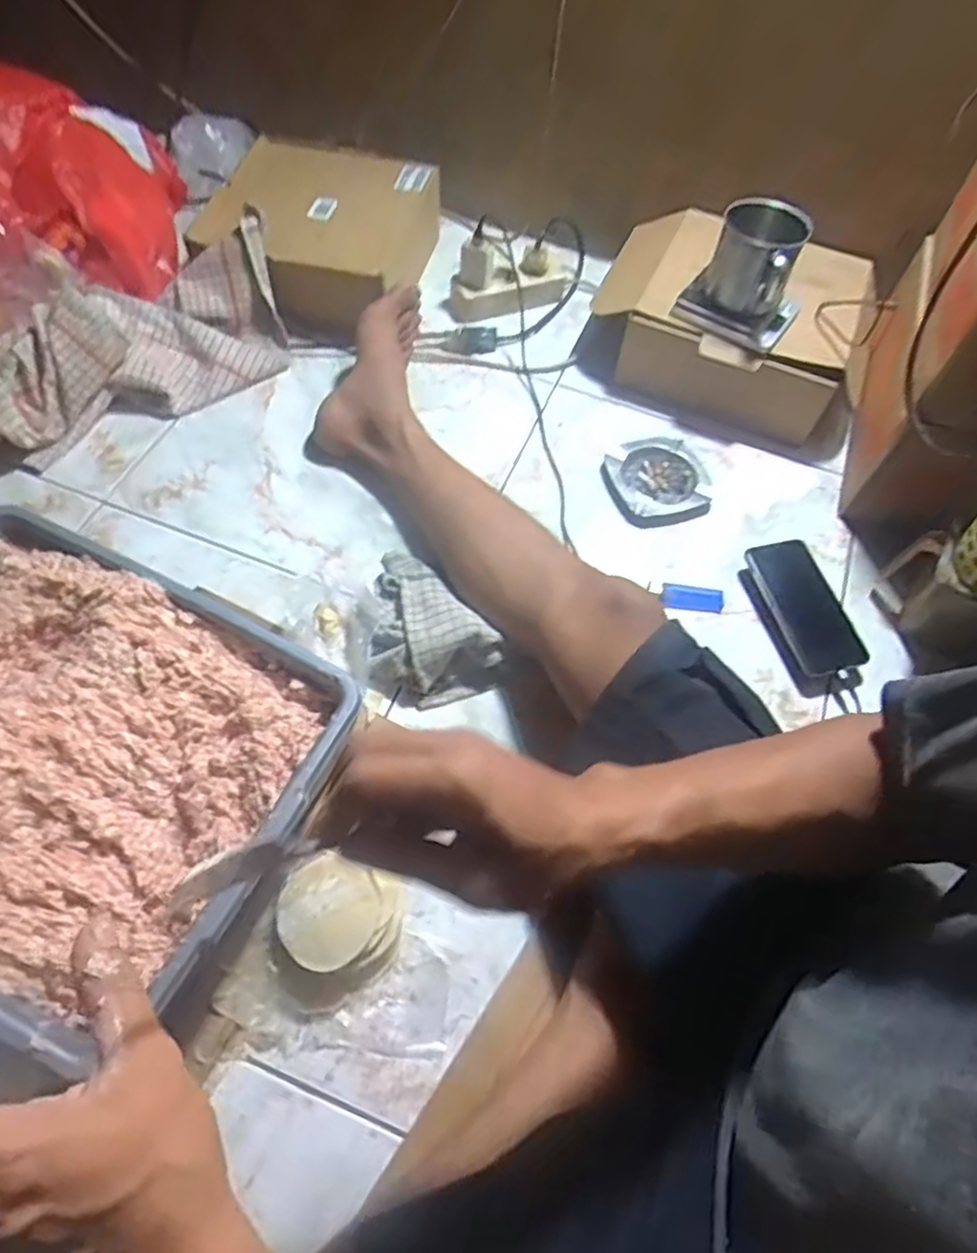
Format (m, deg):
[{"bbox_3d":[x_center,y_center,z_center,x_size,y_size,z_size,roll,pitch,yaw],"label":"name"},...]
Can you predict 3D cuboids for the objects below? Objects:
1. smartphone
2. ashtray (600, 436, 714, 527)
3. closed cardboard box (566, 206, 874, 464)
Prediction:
[{"bbox_3d":[0.337,-0.024,0.749,0.074,0.012,0.152,-14,66,-7],"label":"smartphone"},{"bbox_3d":[0.201,-0.176,0.844,0.110,0.028,0.127,-12,62,-11],"label":"ashtray"},{"bbox_3d":[0.314,-0.391,0.919,0.354,0.120,0.259,19,61,7],"label":"closed cardboard box"}]

